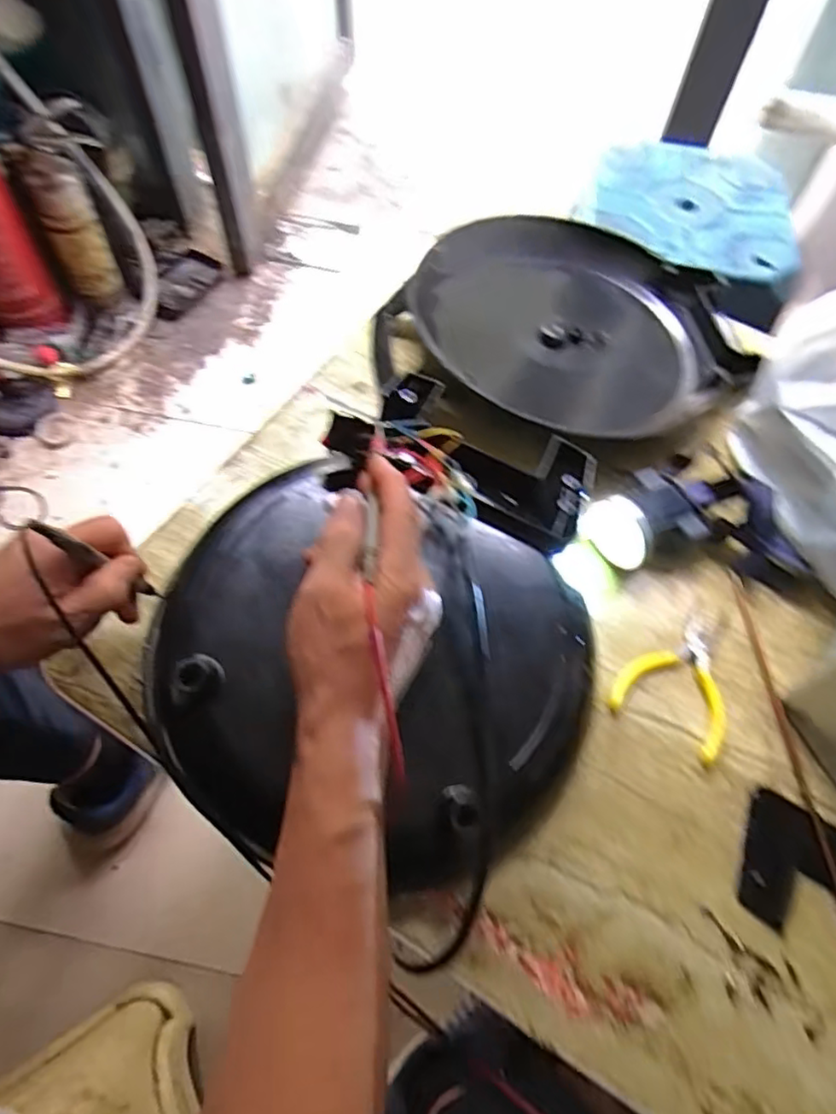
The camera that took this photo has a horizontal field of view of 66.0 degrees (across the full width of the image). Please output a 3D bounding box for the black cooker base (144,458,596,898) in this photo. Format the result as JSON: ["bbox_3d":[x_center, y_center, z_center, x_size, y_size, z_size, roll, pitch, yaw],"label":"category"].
[{"bbox_3d":[-0.035,0.065,0.423,0.287,0.080,0.240,20,64,9],"label":"black cooker base"}]

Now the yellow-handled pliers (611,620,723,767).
[{"bbox_3d":[0.200,0.087,0.484,0.083,0.007,0.108,29,65,13],"label":"yellow-handled pliers"}]

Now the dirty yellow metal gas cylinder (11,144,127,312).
[{"bbox_3d":[-0.594,-0.564,1.117,0.087,0.264,0.080,-20,65,-11],"label":"dirty yellow metal gas cylinder"}]

